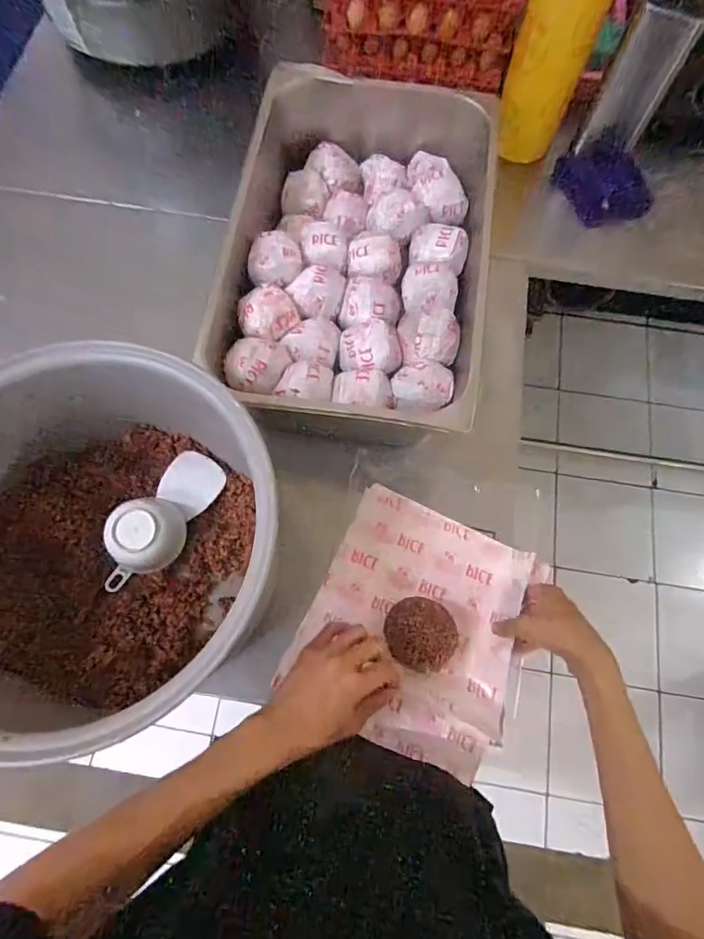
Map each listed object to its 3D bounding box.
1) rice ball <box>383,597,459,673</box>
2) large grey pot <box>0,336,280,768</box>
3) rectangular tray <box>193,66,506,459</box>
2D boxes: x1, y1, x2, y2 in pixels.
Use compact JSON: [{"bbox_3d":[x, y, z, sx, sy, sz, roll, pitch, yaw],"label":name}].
[{"bbox_3d":[0.081,0.192,0.574,0.081,0.052,0.079,0,72,0],"label":"rice ball"},{"bbox_3d":[-0.255,0.058,0.534,0.338,0.245,0.387,-26,74,-8],"label":"large grey pot"},{"bbox_3d":[0.016,-0.327,0.691,0.314,0.128,0.568,7,72,2],"label":"rectangular tray"}]

